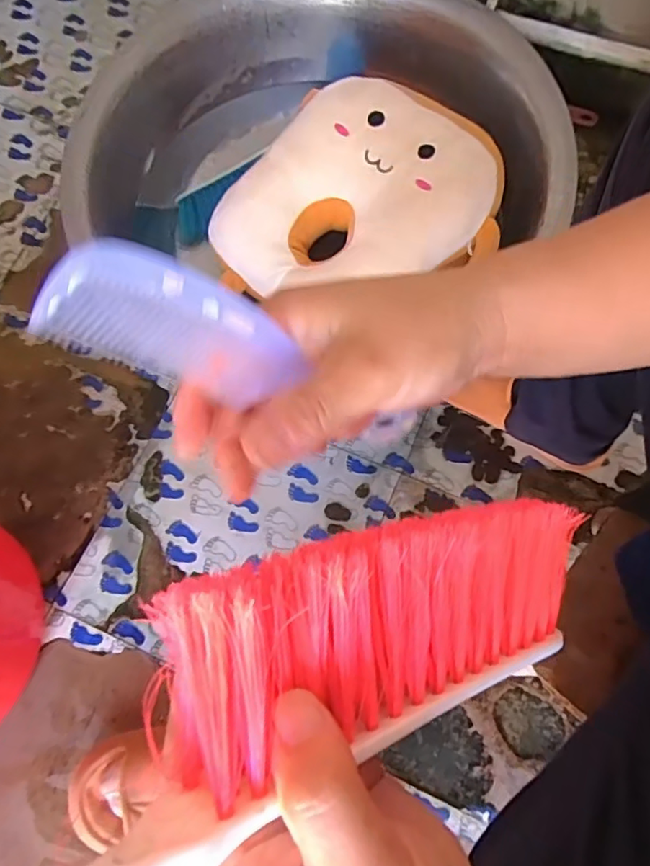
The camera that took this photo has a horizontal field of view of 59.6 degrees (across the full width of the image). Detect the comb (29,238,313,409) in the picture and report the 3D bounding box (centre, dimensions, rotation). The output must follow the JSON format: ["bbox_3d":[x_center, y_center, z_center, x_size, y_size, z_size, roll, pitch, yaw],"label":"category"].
[{"bbox_3d":[-0.044,-0.034,0.187,0.040,0.086,0.005,-44,46,30],"label":"comb"}]

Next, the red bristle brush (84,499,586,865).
[{"bbox_3d":[-0.018,0.081,0.158,0.300,0.041,0.076,-23,70,-35],"label":"red bristle brush"}]

